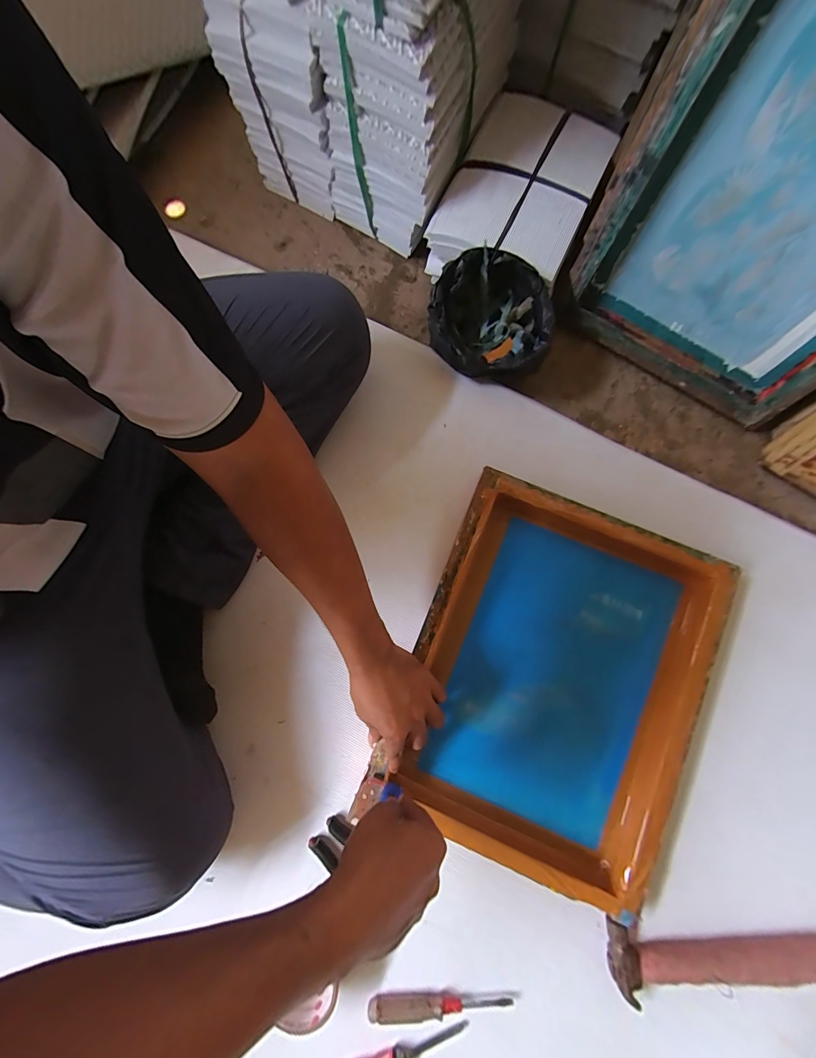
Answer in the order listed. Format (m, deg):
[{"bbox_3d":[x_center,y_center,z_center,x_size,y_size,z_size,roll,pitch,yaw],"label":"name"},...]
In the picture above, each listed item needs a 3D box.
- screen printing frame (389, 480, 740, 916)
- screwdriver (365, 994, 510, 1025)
[{"bbox_3d":[0.185,0.191,0.489,0.346,0.067,0.437,22,81,5],"label":"screen printing frame"},{"bbox_3d":[0.038,0.570,0.441,0.168,0.022,0.023,-2,81,1],"label":"screwdriver"}]

